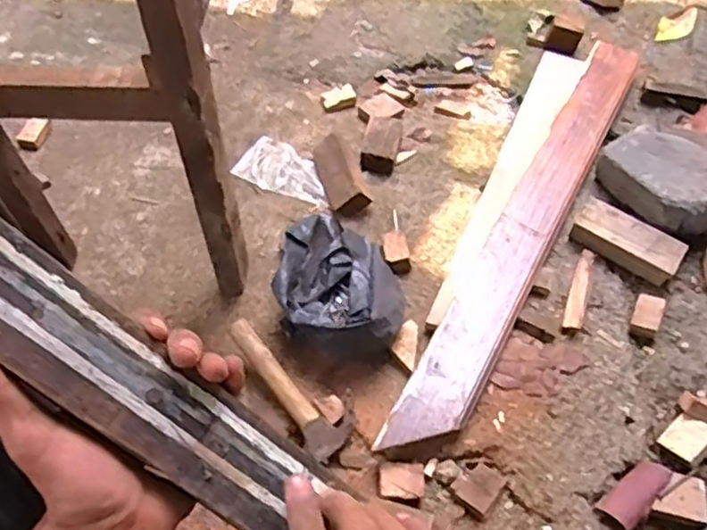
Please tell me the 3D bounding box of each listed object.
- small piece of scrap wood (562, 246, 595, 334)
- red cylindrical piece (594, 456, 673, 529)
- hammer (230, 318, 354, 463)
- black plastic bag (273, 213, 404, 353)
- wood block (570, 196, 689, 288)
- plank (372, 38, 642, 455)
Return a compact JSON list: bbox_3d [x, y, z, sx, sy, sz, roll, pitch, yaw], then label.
[{"bbox_3d":[0.327,0.033,0.969,0.026,0.019,0.144,16,58,13],"label":"small piece of scrap wood"},{"bbox_3d":[0.346,0.272,0.812,0.102,0.015,0.044,-36,62,-20],"label":"red cylindrical piece"},{"bbox_3d":[-0.086,0.155,0.876,0.065,0.030,0.213,-37,74,-21],"label":"hammer"},{"bbox_3d":[-0.013,0.030,0.939,0.179,0.088,0.211,9,57,8],"label":"black plastic bag"},{"bbox_3d":[0.410,-0.039,0.999,0.162,0.038,0.073,32,63,22],"label":"wood block"},{"bbox_3d":[0.278,-0.072,1.030,0.087,0.036,0.845,28,62,11],"label":"plank"}]

